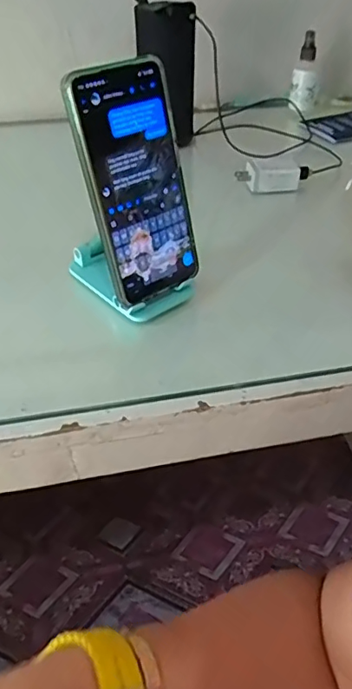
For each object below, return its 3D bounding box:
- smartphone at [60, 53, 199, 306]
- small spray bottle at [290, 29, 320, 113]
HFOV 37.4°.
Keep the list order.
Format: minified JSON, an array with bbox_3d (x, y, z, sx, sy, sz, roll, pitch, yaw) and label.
[{"bbox_3d":[-0.027,-0.118,0.392,0.082,0.169,0.009,-30,33,-26],"label":"smartphone"},{"bbox_3d":[0.199,-0.409,0.787,0.041,0.104,0.048,6,41,6],"label":"small spray bottle"}]

